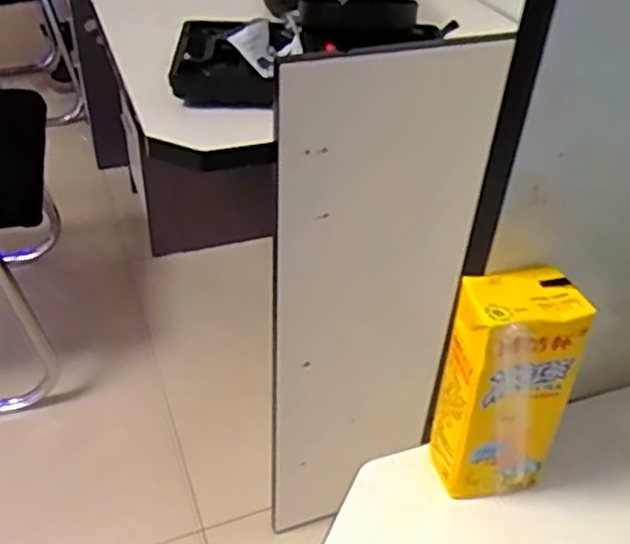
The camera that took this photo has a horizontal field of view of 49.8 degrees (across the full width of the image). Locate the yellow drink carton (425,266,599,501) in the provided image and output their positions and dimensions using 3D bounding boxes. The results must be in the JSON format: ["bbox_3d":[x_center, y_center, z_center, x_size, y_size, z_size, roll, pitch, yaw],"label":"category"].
[{"bbox_3d":[0.096,0.061,0.354,0.059,0.124,0.042,-8,40,-13],"label":"yellow drink carton"}]

